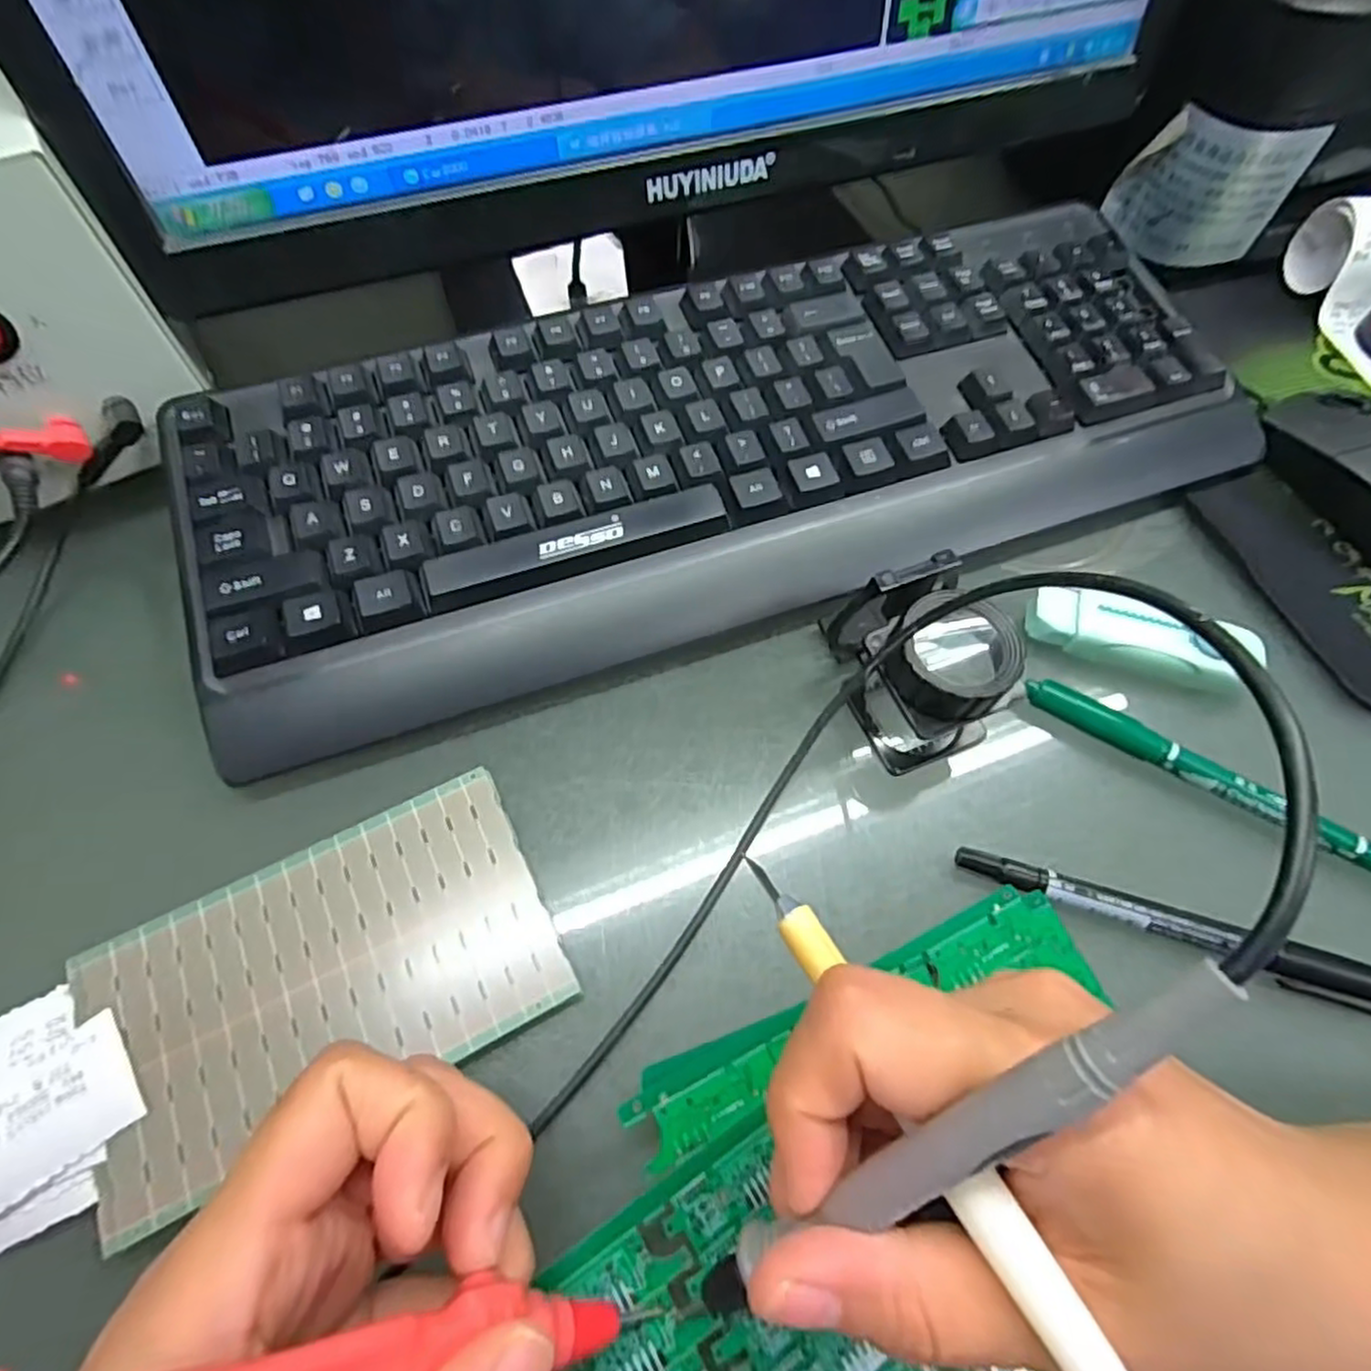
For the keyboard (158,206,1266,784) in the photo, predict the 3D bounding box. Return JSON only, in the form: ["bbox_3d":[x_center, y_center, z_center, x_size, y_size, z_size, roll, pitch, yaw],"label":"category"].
[{"bbox_3d":[0.022,-0.099,0.296,0.422,0.044,0.151,-19,64,-11],"label":"keyboard"}]

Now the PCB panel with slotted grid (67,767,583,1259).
[{"bbox_3d":[-0.107,0.086,0.211,0.128,0.004,0.079,-25,66,-14],"label":"PCB panel with slotted grid"}]

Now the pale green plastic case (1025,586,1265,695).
[{"bbox_3d":[0.171,-0.019,0.268,0.075,0.021,0.026,21,64,10],"label":"pale green plastic case"}]

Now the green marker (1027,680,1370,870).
[{"bbox_3d":[0.186,0.033,0.246,0.135,0.012,0.011,29,66,14],"label":"green marker"}]

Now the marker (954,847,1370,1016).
[{"bbox_3d":[0.156,0.077,0.223,0.138,0.012,0.013,16,63,8],"label":"marker"}]

